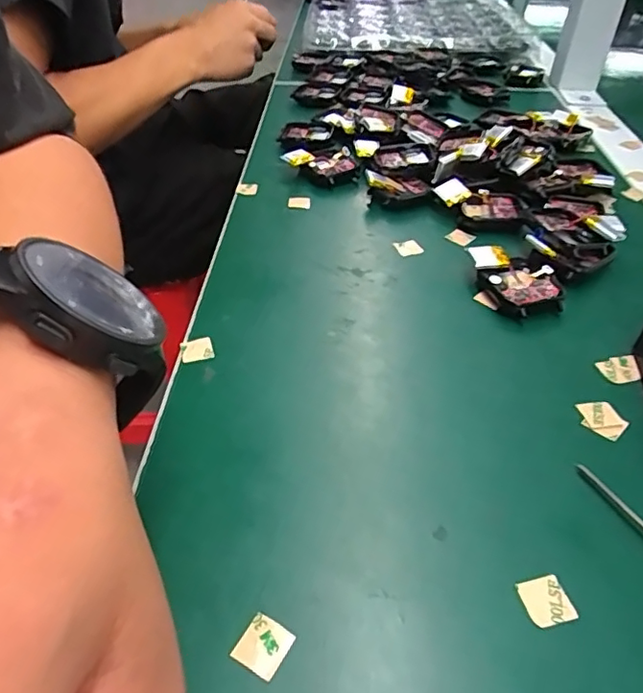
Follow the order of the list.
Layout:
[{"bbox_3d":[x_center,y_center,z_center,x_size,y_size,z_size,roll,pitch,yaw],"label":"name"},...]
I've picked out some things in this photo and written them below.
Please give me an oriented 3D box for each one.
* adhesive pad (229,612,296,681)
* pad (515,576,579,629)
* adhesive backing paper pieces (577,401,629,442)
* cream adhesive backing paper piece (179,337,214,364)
[{"bbox_3d":[-0.019,0.094,0.177,0.015,0.004,0.015,21,46,22],"label":"adhesive pad"},{"bbox_3d":[0.076,0.085,0.188,0.015,0.004,0.015,-8,42,-9],"label":"pad"},{"bbox_3d":[0.125,0.032,0.251,0.017,0.004,0.021,-32,51,-31],"label":"adhesive backing paper pieces"},{"bbox_3d":[-0.063,0.001,0.283,0.015,0.004,0.015,-13,43,-14],"label":"cream adhesive backing paper piece"}]

